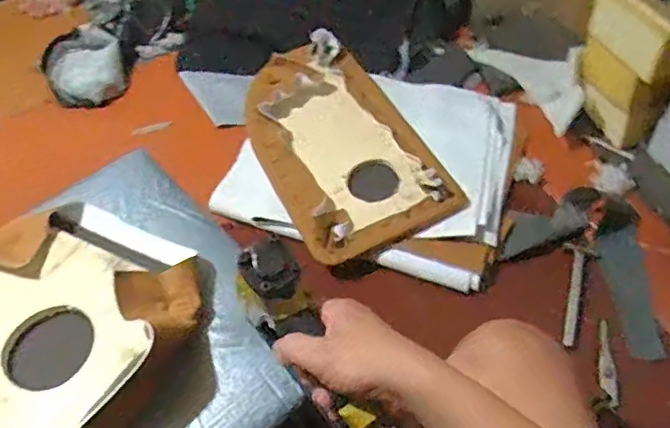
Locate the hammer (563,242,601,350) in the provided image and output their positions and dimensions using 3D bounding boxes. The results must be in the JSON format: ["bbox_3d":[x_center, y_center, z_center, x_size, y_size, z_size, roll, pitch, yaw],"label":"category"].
[{"bbox_3d":[0.339,0.112,0.867,0.045,0.019,0.159,16,56,16],"label":"hammer"}]

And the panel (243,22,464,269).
[{"bbox_3d":[-0.001,-0.131,1.026,0.254,0.053,0.447,-22,55,-11],"label":"panel"}]

